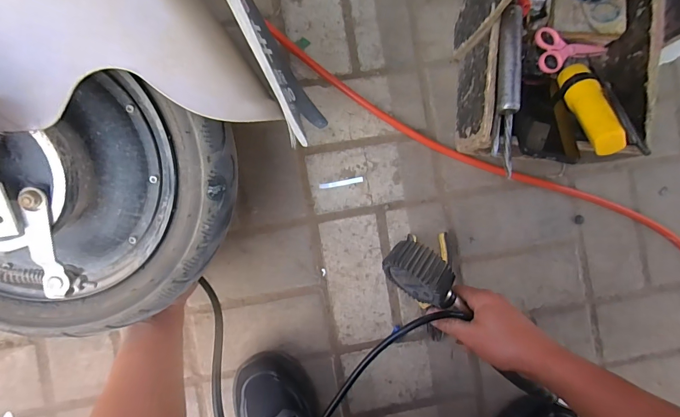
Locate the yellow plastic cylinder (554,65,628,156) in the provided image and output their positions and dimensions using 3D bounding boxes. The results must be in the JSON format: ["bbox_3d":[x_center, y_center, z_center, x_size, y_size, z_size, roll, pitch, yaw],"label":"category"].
[{"bbox_3d":[0.311,-0.129,0.444,0.031,0.041,0.144,3,55,-4],"label":"yellow plastic cylinder"}]

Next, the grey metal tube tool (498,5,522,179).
[{"bbox_3d":[0.203,-0.142,0.426,0.023,0.024,0.197,3,89,-4],"label":"grey metal tube tool"}]

